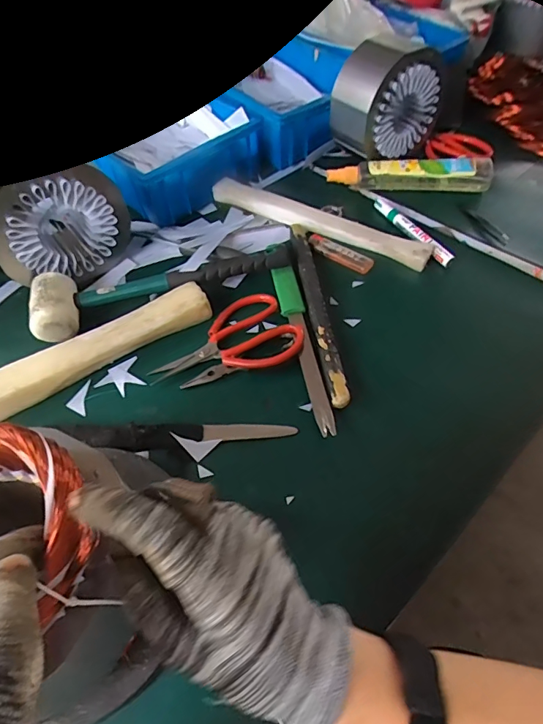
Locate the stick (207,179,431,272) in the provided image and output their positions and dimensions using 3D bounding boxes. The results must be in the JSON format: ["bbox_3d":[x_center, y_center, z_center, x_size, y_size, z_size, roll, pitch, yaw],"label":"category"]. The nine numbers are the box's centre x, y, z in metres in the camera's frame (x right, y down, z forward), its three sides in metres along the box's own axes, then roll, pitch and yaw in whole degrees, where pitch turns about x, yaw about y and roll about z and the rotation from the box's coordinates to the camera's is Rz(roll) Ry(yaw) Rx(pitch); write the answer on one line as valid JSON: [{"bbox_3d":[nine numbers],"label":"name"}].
[{"bbox_3d":[0.056,-0.181,0.575,0.297,0.020,0.040,27,58,22],"label":"stick"}]

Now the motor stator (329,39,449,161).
[{"bbox_3d":[0.158,-0.362,0.622,0.146,0.131,0.077,-27,55,-16],"label":"motor stator"}]

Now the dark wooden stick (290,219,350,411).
[{"bbox_3d":[0.048,-0.064,0.495,0.018,0.022,0.259,-8,52,-2],"label":"dark wooden stick"}]

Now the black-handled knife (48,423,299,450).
[{"bbox_3d":[-0.087,0.067,0.414,0.213,0.012,0.026,-2,52,2],"label":"black-handled knife"}]

